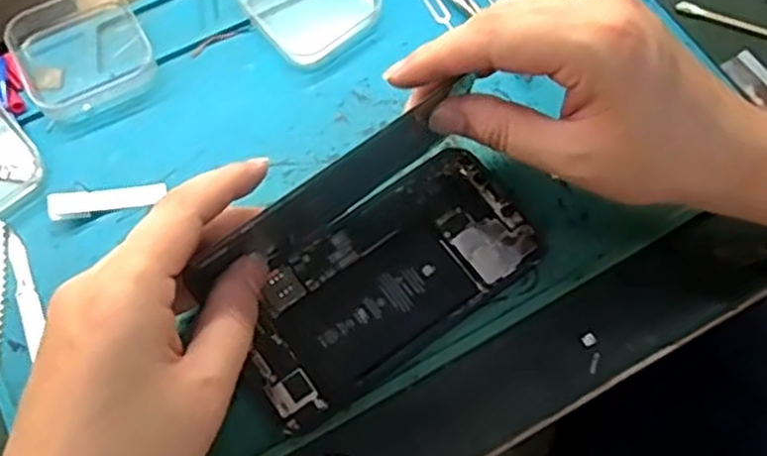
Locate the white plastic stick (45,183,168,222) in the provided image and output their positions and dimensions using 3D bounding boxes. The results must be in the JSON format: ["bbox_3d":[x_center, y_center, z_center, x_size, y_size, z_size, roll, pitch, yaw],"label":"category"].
[{"bbox_3d":[-0.130,-0.013,0.351,0.052,0.006,0.011,-10,69,-20],"label":"white plastic stick"}]

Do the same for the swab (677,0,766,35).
[{"bbox_3d":[0.192,-0.108,0.396,0.071,0.004,0.008,22,70,7],"label":"swab"}]

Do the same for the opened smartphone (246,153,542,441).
[{"bbox_3d":[0.000,0.023,0.337,0.141,0.008,0.068,-35,72,-14],"label":"opened smartphone"}]

